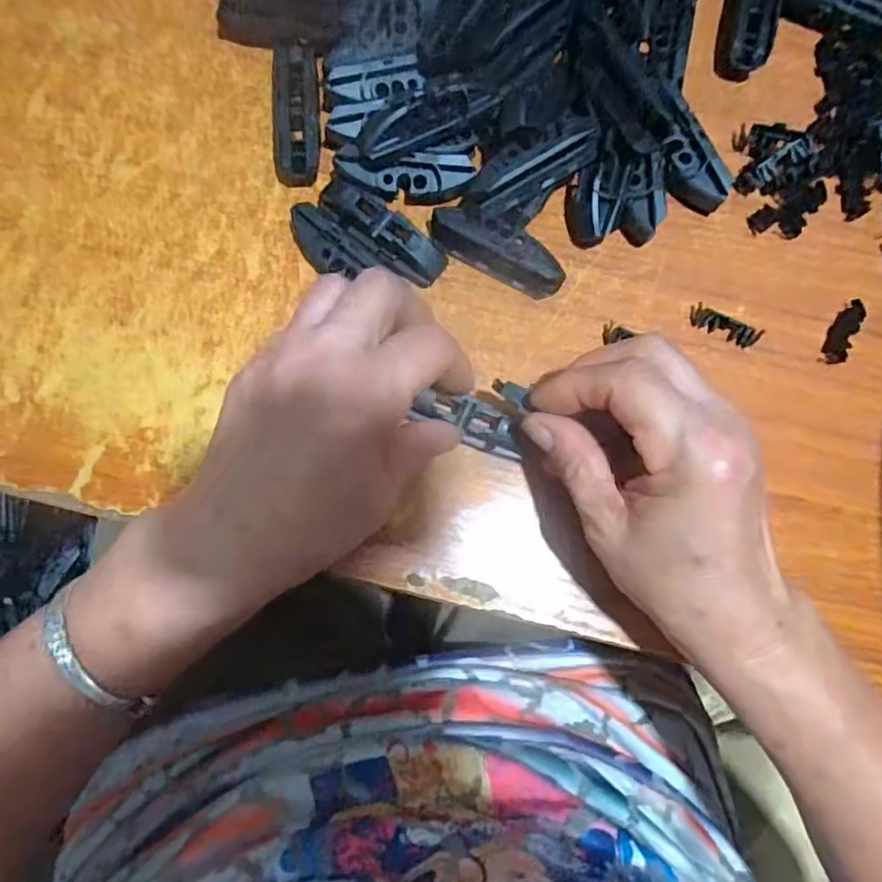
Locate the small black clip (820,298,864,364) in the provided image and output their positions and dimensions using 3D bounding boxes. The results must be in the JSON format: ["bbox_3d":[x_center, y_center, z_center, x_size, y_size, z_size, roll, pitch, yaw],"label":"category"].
[{"bbox_3d":[0.209,-0.056,0.324,0.013,0.007,0.035,30,81,1],"label":"small black clip"}]

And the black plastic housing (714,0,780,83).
[{"bbox_3d":[0.170,-0.238,0.343,0.025,0.016,0.082,12,81,-2],"label":"black plastic housing"}]

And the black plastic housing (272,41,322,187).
[{"bbox_3d":[-0.075,-0.171,0.324,0.024,0.015,0.073,-1,82,-4],"label":"black plastic housing"}]

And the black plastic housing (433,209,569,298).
[{"bbox_3d":[0.029,-0.097,0.314,0.069,0.024,0.022,27,81,1],"label":"black plastic housing"}]

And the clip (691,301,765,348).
[{"bbox_3d":[0.146,-0.059,0.322,0.036,0.007,0.012,25,81,0],"label":"clip"}]

